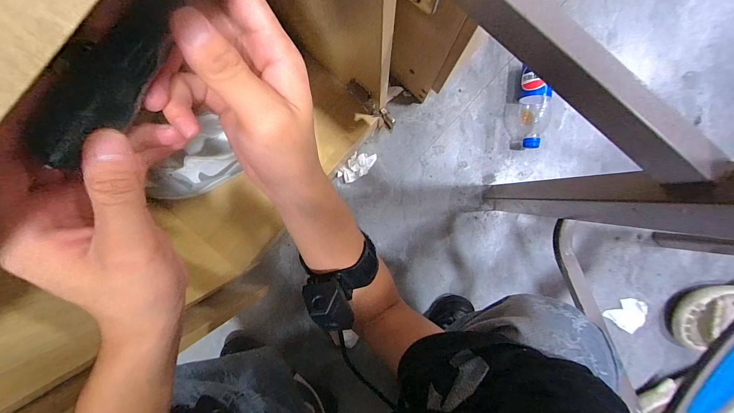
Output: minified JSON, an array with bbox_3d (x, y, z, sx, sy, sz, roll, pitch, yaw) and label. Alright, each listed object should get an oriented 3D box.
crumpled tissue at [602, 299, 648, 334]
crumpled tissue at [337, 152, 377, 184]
[{"bbox_3d":[0.542,0.221,0.643,0.071,0.011,0.066,35,93,1],"label":"crumpled tissue"},{"bbox_3d":[-0.020,-0.085,0.651,0.044,0.020,0.083,42,93,0],"label":"crumpled tissue"}]

